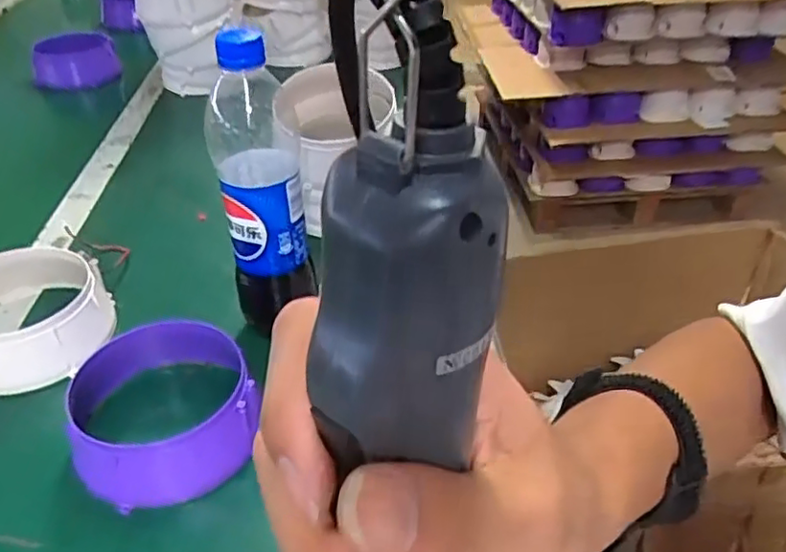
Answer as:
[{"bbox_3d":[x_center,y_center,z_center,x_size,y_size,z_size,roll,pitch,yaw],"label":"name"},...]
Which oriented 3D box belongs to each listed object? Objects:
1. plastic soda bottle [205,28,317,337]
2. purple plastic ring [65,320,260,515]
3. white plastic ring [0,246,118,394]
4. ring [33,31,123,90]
[{"bbox_3d":[-0.097,-0.059,0.476,0.060,0.238,0.062,-13,40,-16],"label":"plastic soda bottle"},{"bbox_3d":[-0.153,0.084,0.436,0.119,0.065,0.125,-11,39,-14],"label":"purple plastic ring"},{"bbox_3d":[-0.294,0.029,0.514,0.121,0.053,0.118,0,38,0],"label":"white plastic ring"},{"bbox_3d":[-0.509,-0.344,1.028,0.128,0.062,0.116,-16,41,-20],"label":"ring"}]

